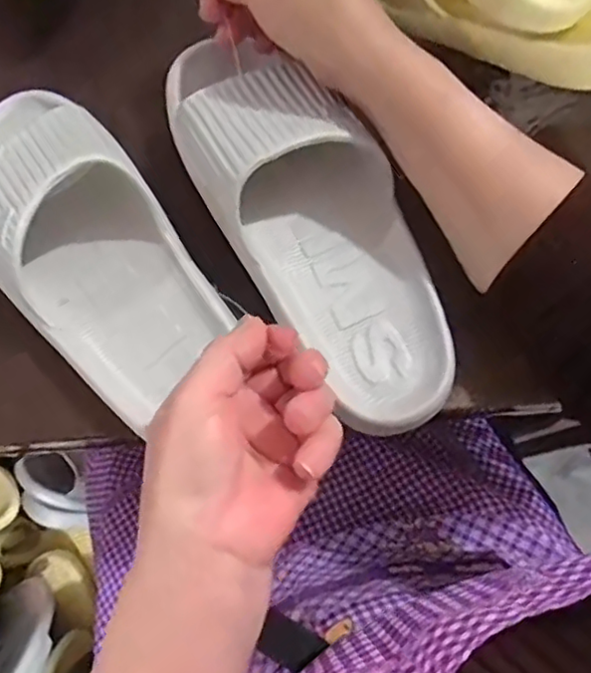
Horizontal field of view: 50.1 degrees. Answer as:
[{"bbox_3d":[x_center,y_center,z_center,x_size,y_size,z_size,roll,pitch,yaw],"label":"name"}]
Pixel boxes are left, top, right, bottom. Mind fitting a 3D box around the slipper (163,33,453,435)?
[{"bbox_3d":[0.011,-0.068,0.362,0.093,0.061,0.247,-31,88,-7],"label":"slipper"}]

